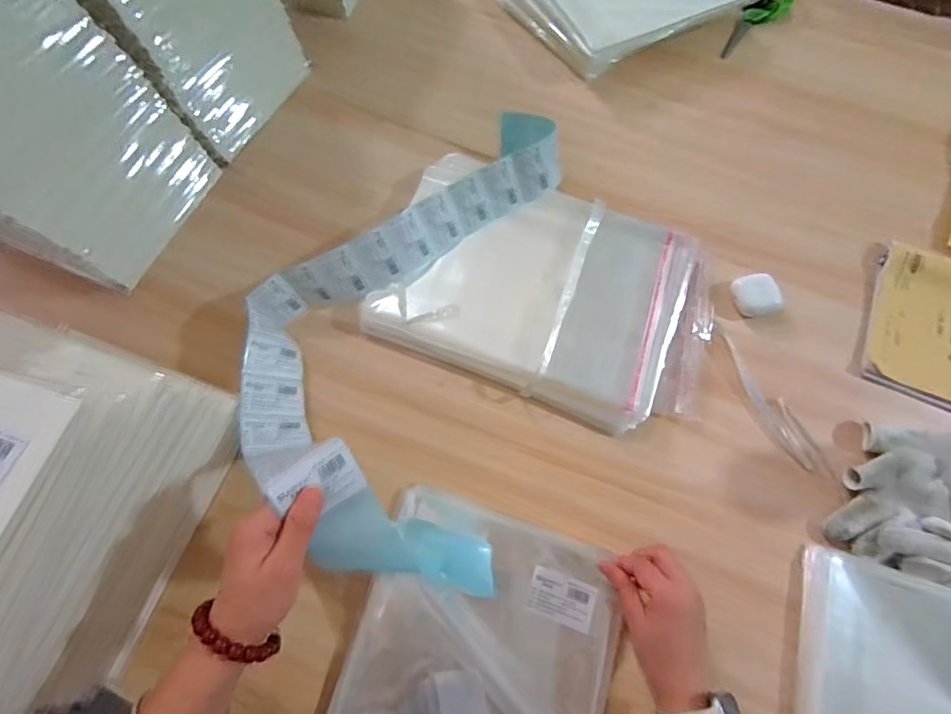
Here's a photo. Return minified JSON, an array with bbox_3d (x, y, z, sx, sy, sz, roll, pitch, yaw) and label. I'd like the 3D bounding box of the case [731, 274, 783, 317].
[{"bbox_3d":[0.323,-0.073,0.548,0.043,0.020,0.049,-17,70,-5],"label":"case"}]

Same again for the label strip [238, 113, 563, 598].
[{"bbox_3d":[-0.083,-0.066,0.471,0.279,0.159,0.508,10,70,5],"label":"label strip"}]

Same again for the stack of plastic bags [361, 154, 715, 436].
[{"bbox_3d":[0.083,-0.077,0.544,0.366,0.037,0.246,21,71,9],"label":"stack of plastic bags"}]

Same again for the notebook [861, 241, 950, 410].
[{"bbox_3d":[0.522,-0.033,0.537,0.134,0.016,0.180,22,71,9],"label":"notebook"}]

